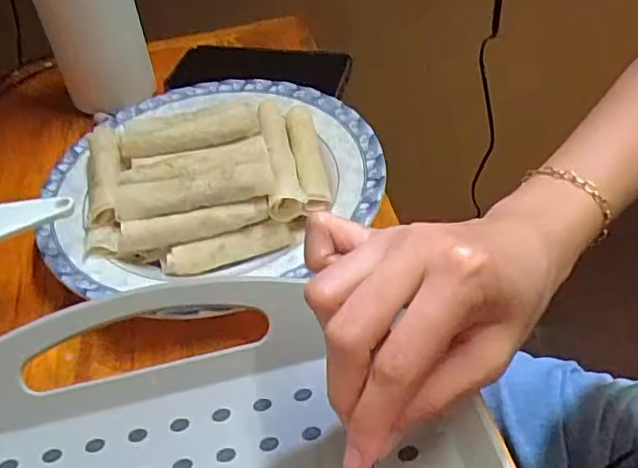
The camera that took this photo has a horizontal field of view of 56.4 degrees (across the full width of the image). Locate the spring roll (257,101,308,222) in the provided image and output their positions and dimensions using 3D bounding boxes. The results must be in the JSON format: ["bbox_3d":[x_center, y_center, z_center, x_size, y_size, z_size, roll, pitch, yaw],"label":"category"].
[{"bbox_3d":[-0.026,-0.056,0.395,0.022,0.019,0.117,-8,45,-2],"label":"spring roll"}]

